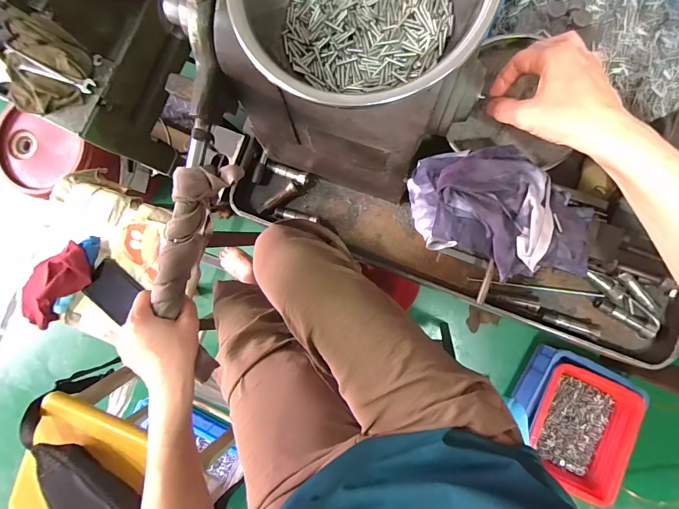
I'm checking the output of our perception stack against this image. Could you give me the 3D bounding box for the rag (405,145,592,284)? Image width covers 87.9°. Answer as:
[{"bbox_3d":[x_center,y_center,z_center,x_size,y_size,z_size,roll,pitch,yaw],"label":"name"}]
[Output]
[{"bbox_3d":[0.152,-0.041,0.335,0.178,0.064,0.110,26,92,7],"label":"rag"}]

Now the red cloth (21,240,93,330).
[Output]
[{"bbox_3d":[-0.497,0.052,0.615,0.166,0.048,0.073,-44,84,4],"label":"red cloth"}]

